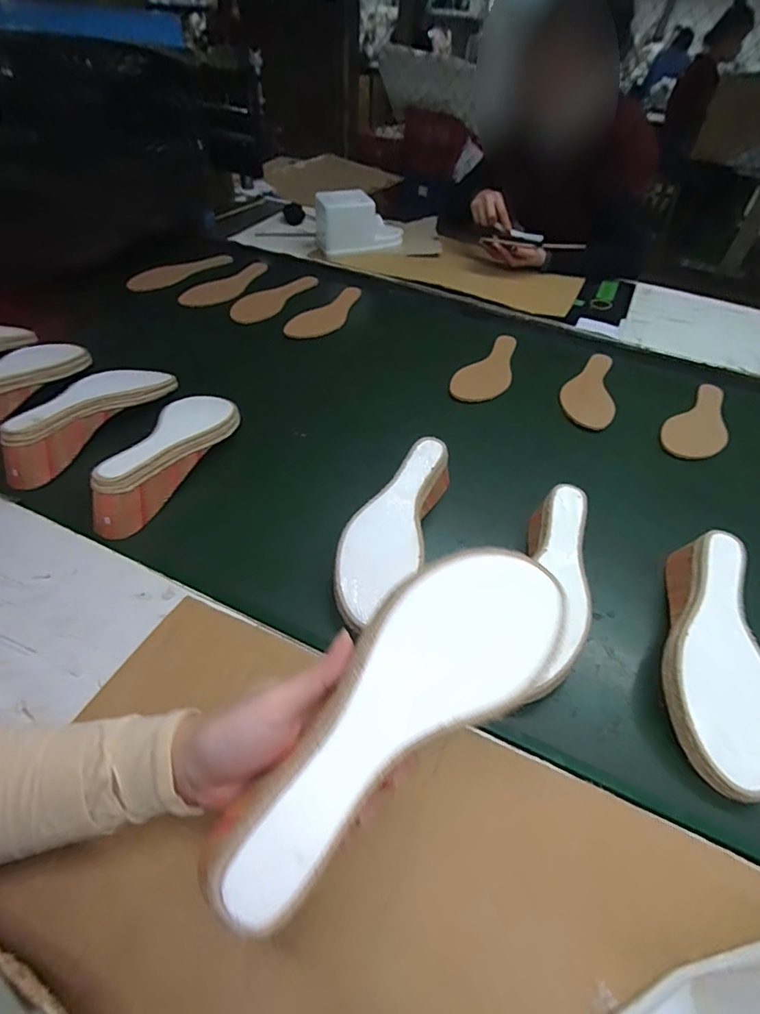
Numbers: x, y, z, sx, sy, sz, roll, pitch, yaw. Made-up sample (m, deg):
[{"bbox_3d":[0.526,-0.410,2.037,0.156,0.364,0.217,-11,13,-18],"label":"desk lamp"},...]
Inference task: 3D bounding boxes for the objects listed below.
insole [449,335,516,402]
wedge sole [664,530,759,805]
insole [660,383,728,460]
[{"bbox_3d":[0.190,-0.231,0.819,0.078,0.005,0.225,32,52,18],"label":"insole"},{"bbox_3d":[0.309,0.129,0.445,0.087,0.077,0.230,20,46,14],"label":"wedge sole"},{"bbox_3d":[0.498,-0.130,0.749,0.079,0.005,0.221,39,57,25],"label":"insole"}]

